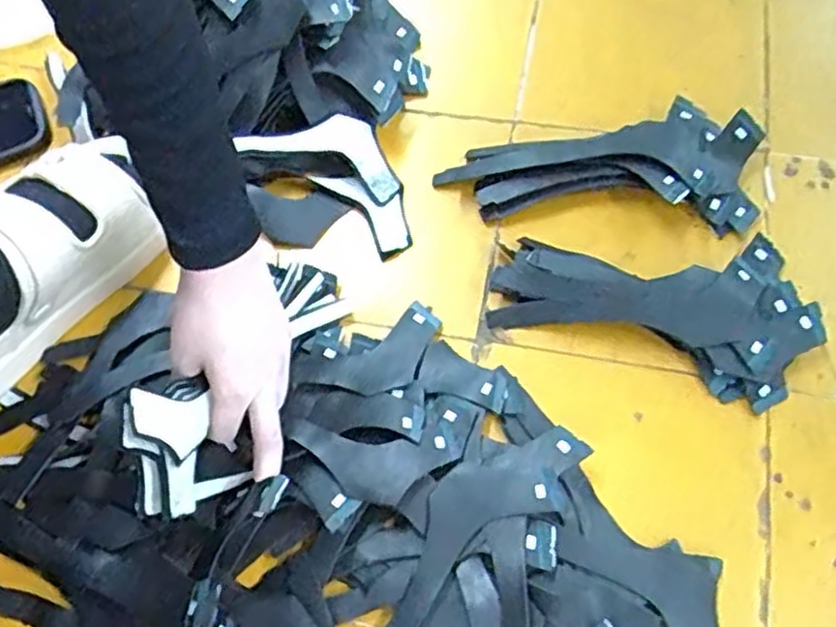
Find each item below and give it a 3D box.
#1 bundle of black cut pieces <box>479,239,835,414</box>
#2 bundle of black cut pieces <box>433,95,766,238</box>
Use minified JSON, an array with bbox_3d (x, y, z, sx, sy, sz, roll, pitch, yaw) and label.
[{"bbox_3d":[0.167,-0.012,0.522,0.217,0.030,0.115,13,66,9],"label":"bundle of black cut pieces"},{"bbox_3d":[0.140,-0.121,0.573,0.242,0.037,0.108,4,65,5],"label":"bundle of black cut pieces"}]

